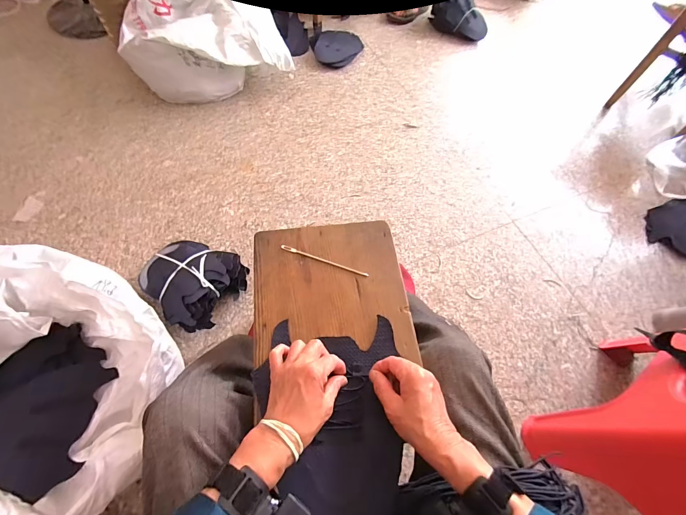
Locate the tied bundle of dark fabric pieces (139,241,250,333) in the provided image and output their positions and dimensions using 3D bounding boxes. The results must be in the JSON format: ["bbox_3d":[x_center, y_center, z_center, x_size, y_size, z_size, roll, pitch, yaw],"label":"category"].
[{"bbox_3d":[-0.420,0.056,0.913,0.286,0.108,0.235,35,67,16],"label":"tied bundle of dark fabric pieces"}]

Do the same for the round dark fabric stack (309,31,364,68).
[{"bbox_3d":[-0.026,-0.988,1.504,0.246,0.045,0.272,-1,63,-4],"label":"round dark fabric stack"}]

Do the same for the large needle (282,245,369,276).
[{"bbox_3d":[-0.030,0.005,0.526,0.148,0.005,0.007,19,63,6],"label":"large needle"}]

